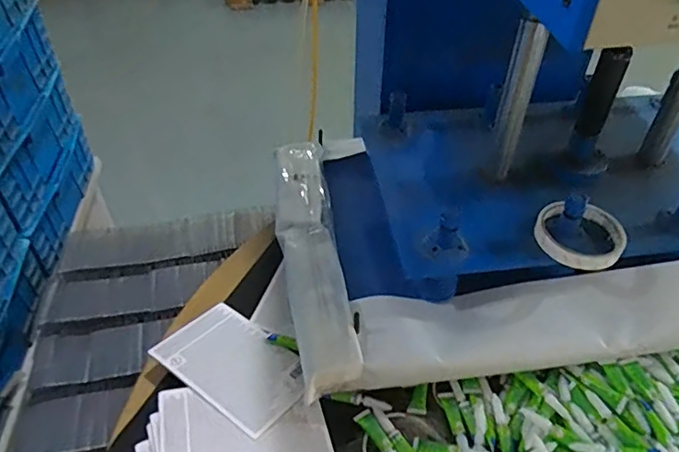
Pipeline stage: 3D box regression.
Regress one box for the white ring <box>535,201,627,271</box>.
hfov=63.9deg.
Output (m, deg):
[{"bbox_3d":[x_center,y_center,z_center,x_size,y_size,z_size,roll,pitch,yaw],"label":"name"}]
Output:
[{"bbox_3d":[0.256,0.011,0.578,0.091,0.016,0.085,0,45,0],"label":"white ring"}]

